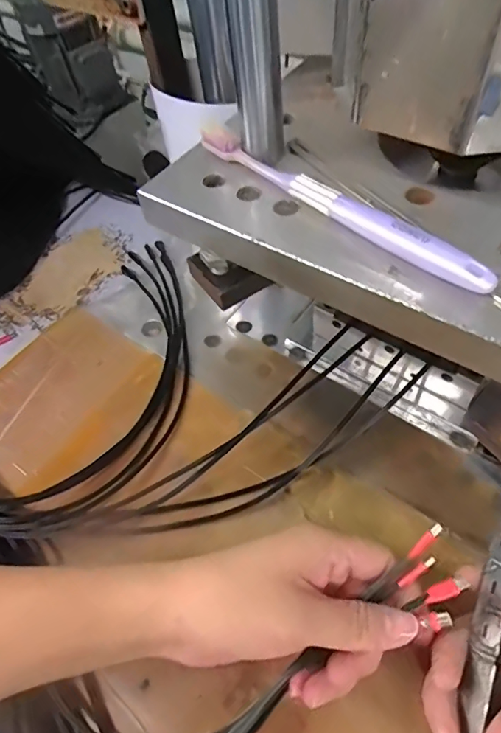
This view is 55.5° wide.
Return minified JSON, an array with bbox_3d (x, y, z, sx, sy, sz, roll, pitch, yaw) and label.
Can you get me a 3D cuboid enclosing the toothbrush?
[{"bbox_3d":[0.037,-0.085,0.239,0.013,0.011,0.181,-40,59,-20],"label":"toothbrush"}]

